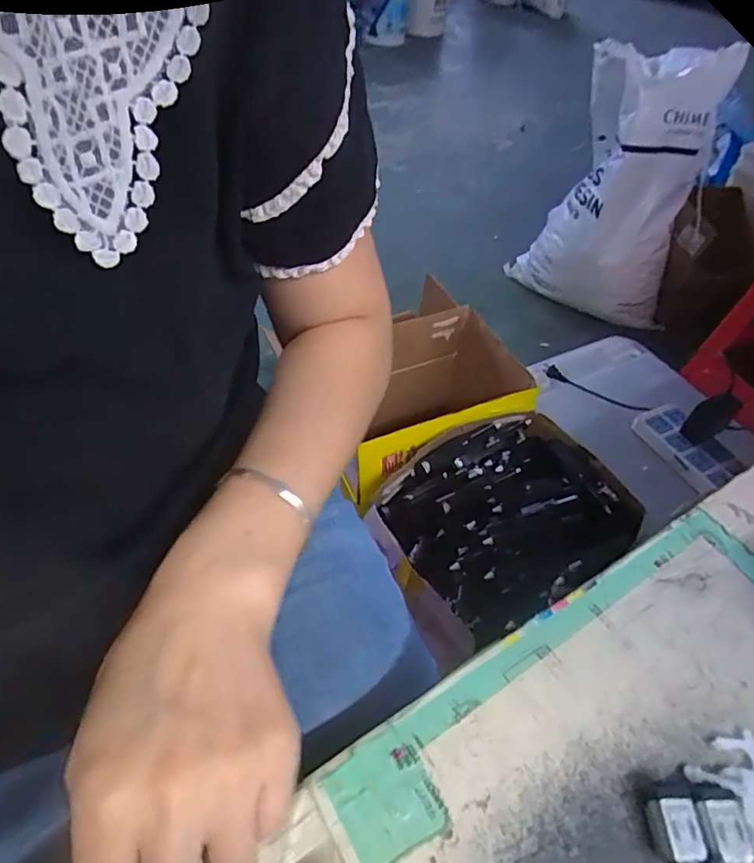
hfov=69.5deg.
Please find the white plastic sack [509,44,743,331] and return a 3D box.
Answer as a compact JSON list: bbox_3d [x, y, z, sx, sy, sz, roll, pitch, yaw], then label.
[{"bbox_3d":[0.616,-0.609,1.391,0.390,0.607,0.264,22,52,14],"label":"white plastic sack"}]

